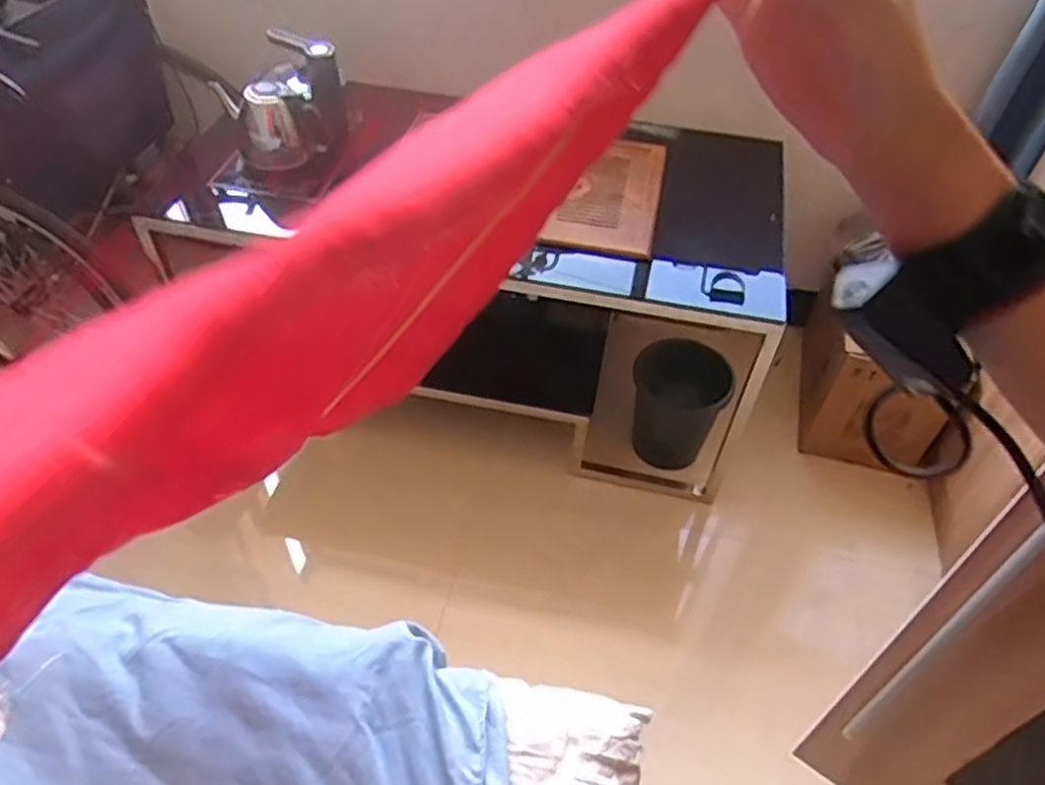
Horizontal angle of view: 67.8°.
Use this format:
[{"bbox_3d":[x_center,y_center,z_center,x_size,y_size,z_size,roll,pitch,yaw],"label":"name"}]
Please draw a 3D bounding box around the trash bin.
[{"bbox_3d":[0.343,0.027,1.736,0.208,0.219,0.183,11,47,7],"label":"trash bin"}]

